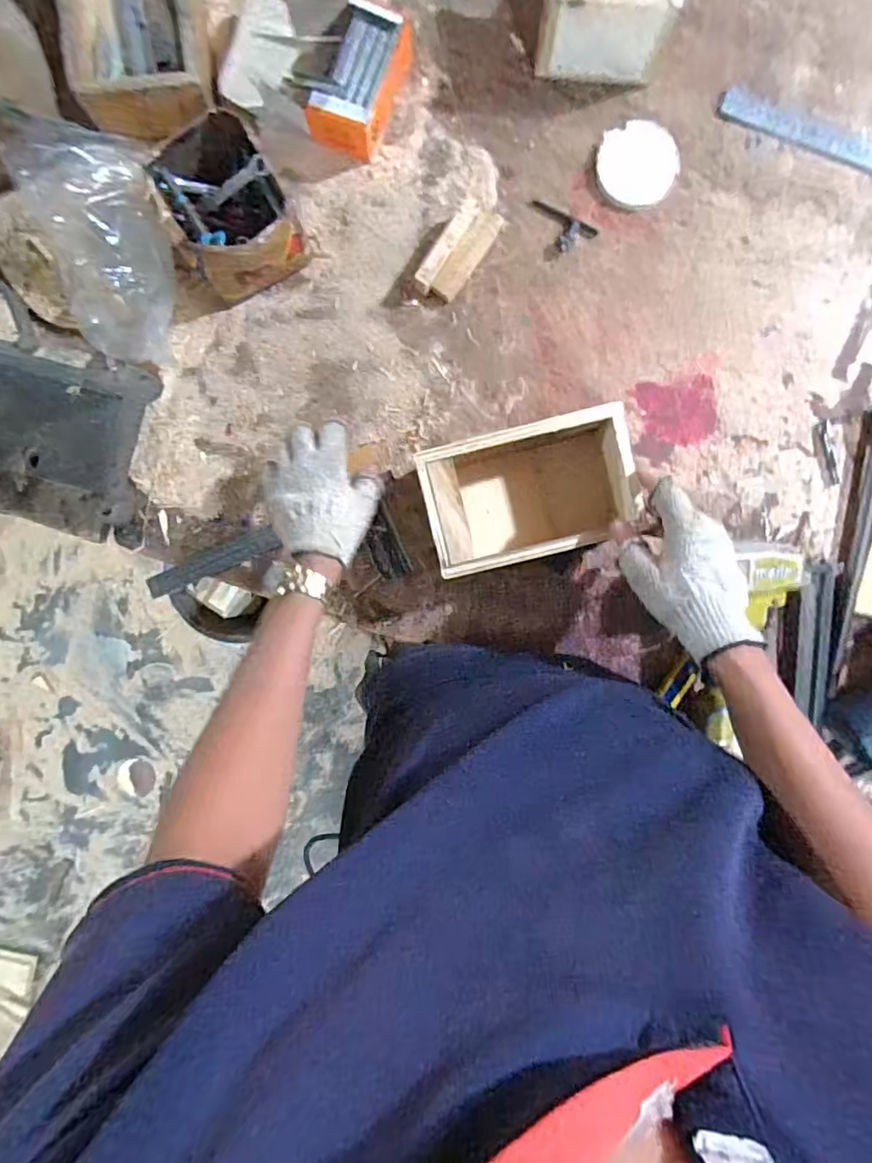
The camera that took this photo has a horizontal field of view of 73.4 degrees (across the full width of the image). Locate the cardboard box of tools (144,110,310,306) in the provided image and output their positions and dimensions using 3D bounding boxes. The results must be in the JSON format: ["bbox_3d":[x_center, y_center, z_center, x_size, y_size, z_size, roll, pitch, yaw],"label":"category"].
[{"bbox_3d":[-0.202,-0.365,0.582,0.112,0.089,0.134,-27,92,3],"label":"cardboard box of tools"}]

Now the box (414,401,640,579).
[{"bbox_3d":[0.088,-0.083,0.571,0.186,0.091,0.118,-14,90,4],"label":"box"}]

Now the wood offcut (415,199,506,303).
[{"bbox_3d":[0.024,-0.339,0.598,0.041,0.033,0.103,37,93,0],"label":"wood offcut"}]

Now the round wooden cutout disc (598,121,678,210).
[{"bbox_3d":[0.202,-0.415,0.584,0.080,0.004,0.073,-1,105,-2],"label":"round wooden cutout disc"}]

